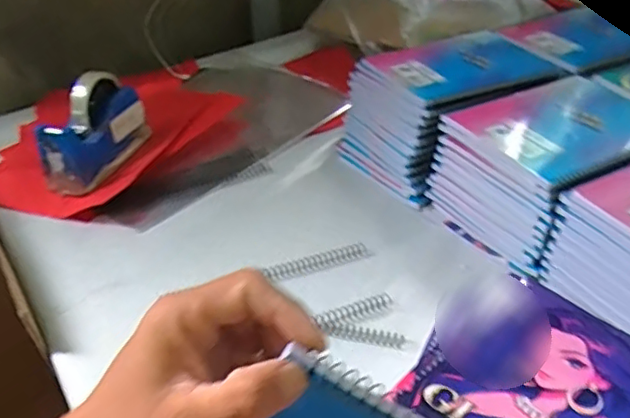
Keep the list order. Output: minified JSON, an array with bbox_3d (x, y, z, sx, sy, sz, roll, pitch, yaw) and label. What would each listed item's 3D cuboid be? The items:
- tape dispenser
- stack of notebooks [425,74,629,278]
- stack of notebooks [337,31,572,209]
[{"bbox_3d":[-0.285,-0.105,0.749,0.055,0.099,0.154,7,38,15],"label":"tape dispenser"},{"bbox_3d":[0.254,-0.045,0.630,0.210,0.112,0.163,-19,39,-19],"label":"stack of notebooks"},{"bbox_3d":[0.167,-0.128,0.751,0.245,0.113,0.179,-21,40,-22],"label":"stack of notebooks"}]

